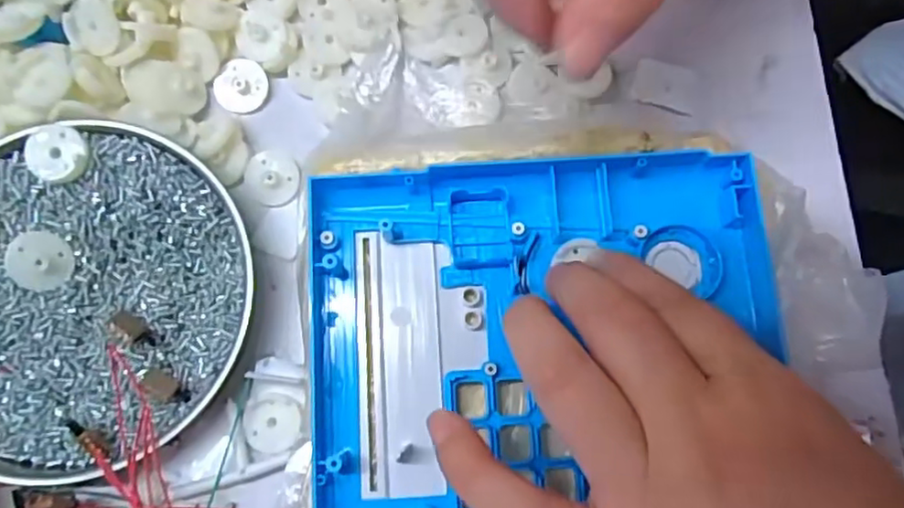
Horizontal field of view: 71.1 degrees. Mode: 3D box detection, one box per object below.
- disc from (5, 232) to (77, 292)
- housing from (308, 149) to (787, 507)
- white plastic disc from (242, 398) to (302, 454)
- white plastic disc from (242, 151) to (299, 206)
[{"bbox_3d":[-0.164,0.003,0.251,0.023,0.005,0.023,-3,99,-19],"label":"disc"},{"bbox_3d":[0.032,0.031,0.227,0.165,0.021,0.132,-4,78,-2],"label":"housing"},{"bbox_3d":[-0.070,0.067,0.246,0.022,0.004,0.020,0,78,-1],"label":"white plastic disc"},{"bbox_3d":[-0.078,-0.033,0.272,0.023,0.006,0.022,0,78,-1],"label":"white plastic disc"}]

